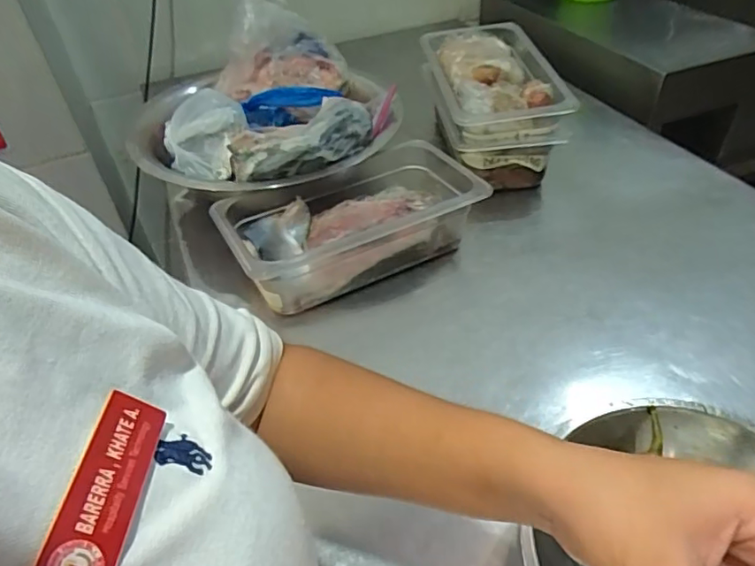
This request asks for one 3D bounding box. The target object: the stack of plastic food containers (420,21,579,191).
[{"bbox_3d":[0.180,-0.293,0.898,0.184,0.145,0.330,-6,43,-1],"label":"stack of plastic food containers"}]

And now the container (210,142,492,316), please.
[{"bbox_3d":[-0.032,-0.072,0.702,0.304,0.110,0.172,-23,46,-18],"label":"container"}]

